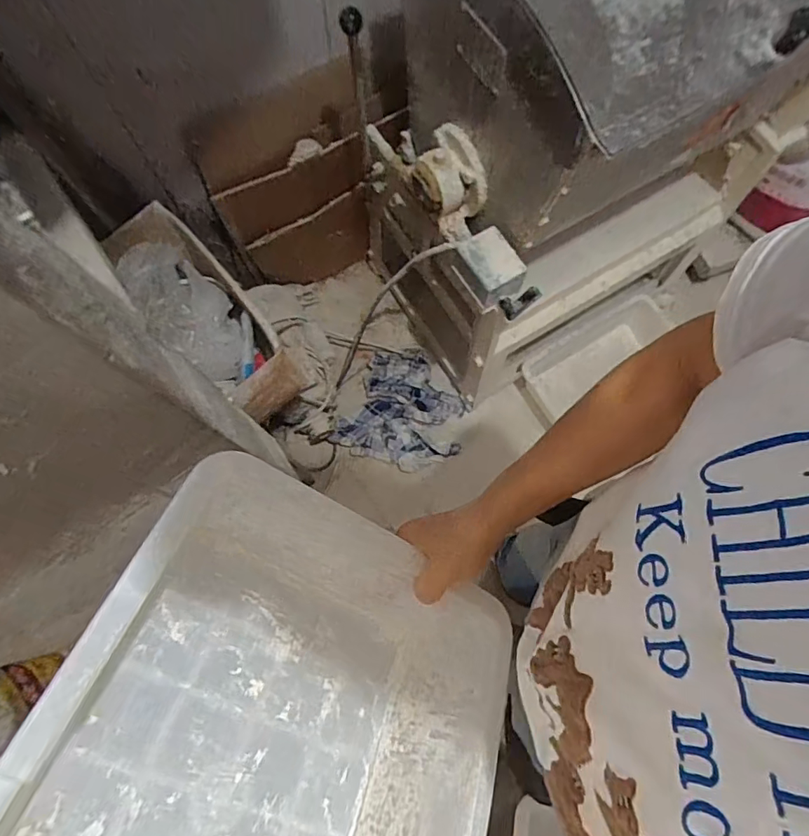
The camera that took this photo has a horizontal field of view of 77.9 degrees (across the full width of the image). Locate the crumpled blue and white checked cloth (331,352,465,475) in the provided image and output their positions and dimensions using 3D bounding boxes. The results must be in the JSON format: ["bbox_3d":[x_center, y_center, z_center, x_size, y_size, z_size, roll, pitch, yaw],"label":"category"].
[{"bbox_3d":[0.007,-0.025,1.335,0.320,0.046,0.295,17,75,5],"label":"crumpled blue and white checked cloth"}]

